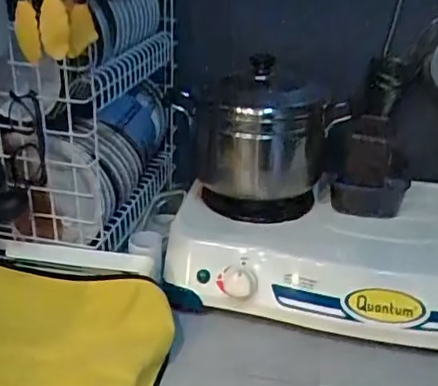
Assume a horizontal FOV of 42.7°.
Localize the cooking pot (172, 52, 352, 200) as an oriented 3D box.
[{"bbox_3d":[0.083,-0.123,1.012,0.211,0.193,0.252,23,33,34],"label":"cooking pot"}]

